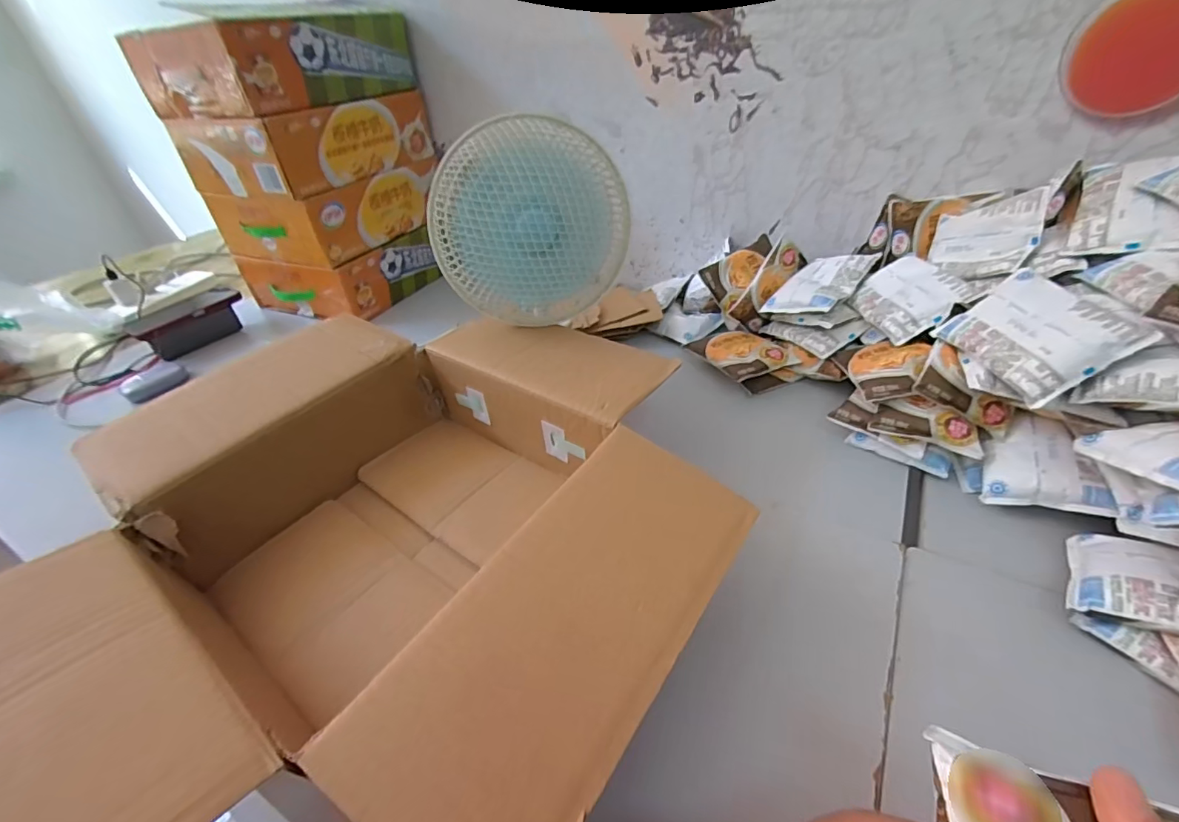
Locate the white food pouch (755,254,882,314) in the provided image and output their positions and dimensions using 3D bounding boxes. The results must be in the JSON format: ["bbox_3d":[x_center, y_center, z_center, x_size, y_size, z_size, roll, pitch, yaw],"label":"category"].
[{"bbox_3d":[0.297,-0.167,0.651,0.115,0.019,0.095,-46,39,-18],"label":"white food pouch"}]

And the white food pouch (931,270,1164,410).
[{"bbox_3d":[0.403,-0.075,0.452,0.102,0.022,0.124,-37,38,21],"label":"white food pouch"}]

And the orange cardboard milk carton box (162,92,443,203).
[{"bbox_3d":[-0.477,-0.473,0.868,0.254,0.103,0.319,19,44,26],"label":"orange cardboard milk carton box"}]

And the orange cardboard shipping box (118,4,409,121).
[{"bbox_3d":[-0.493,-0.566,0.801,0.246,0.114,0.321,19,44,26],"label":"orange cardboard shipping box"}]

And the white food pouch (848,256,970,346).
[{"bbox_3d":[0.371,-0.135,0.586,0.093,0.020,0.127,-32,33,23],"label":"white food pouch"}]

